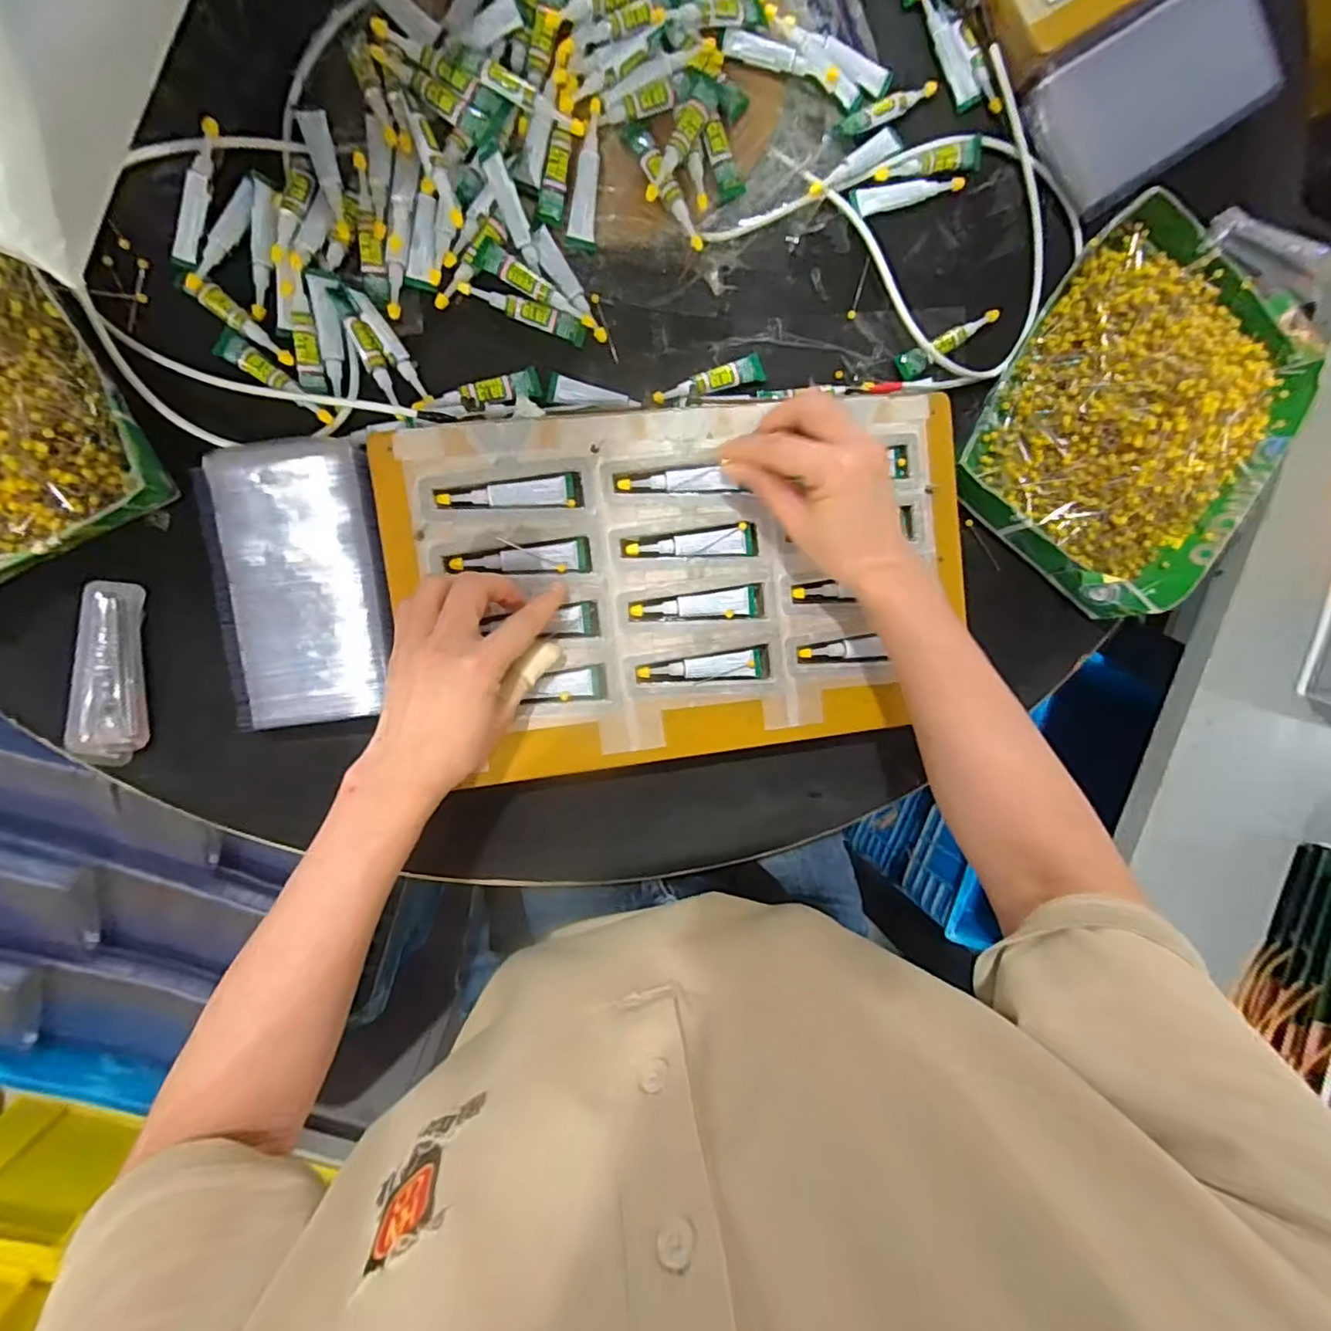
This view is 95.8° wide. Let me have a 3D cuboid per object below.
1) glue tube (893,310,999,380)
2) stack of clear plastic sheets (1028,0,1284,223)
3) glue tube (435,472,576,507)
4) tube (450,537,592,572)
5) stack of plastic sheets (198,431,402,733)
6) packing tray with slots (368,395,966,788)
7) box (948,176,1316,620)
[{"bbox_3d":[0.208,-0.235,0.441,0.082,0.014,0.018,-27,96,-5],"label":"glue tube"},{"bbox_3d":[0.353,-0.411,0.436,0.182,0.033,0.098,-33,101,-4],"label":"stack of clear plastic sheets"},{"bbox_3d":[-0.097,-0.106,0.371,0.082,0.007,0.018,-6,94,-7],"label":"glue tube"},{"bbox_3d":[-0.090,-0.066,0.376,0.084,0.006,0.018,-6,94,-7],"label":"tube"},{"bbox_3d":[-0.220,-0.051,0.369,0.097,0.022,0.170,-6,94,-7],"label":"stack of plastic sheets"},{"bbox_3d":[0.019,-0.054,0.387,0.360,0.017,0.214,-7,91,-6],"label":"packing tray with slots"},{"bbox_3d":[0.351,-0.187,0.431,0.209,0.054,0.261,33,89,-8],"label":"box"}]

